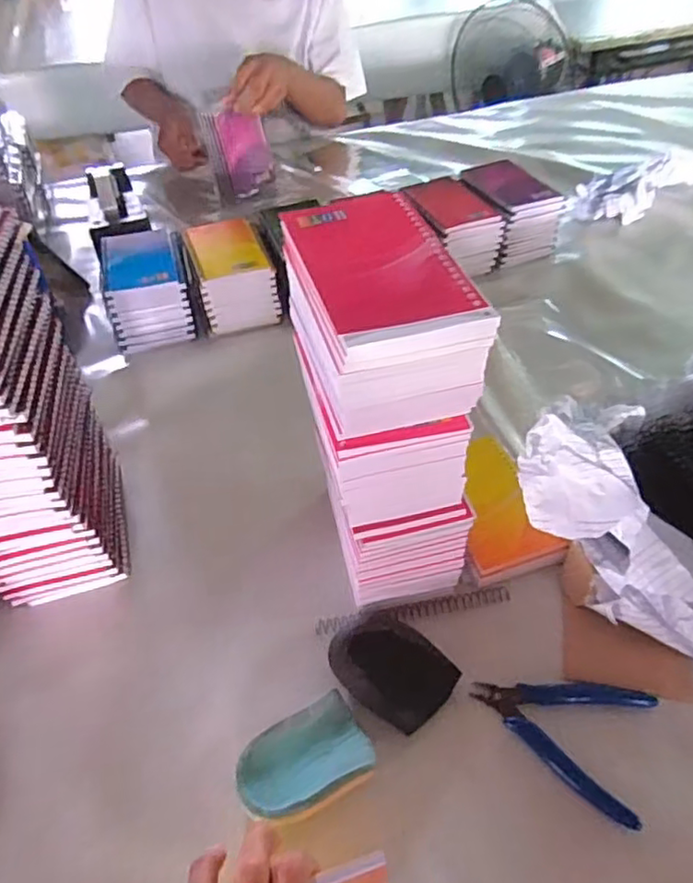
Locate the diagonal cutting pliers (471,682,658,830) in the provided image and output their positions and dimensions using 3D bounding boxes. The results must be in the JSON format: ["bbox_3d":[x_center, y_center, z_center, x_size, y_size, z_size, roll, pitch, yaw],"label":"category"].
[{"bbox_3d":[0.149,0.197,0.439,0.116,0.009,0.089,20,51,20],"label":"diagonal cutting pliers"}]

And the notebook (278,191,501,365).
[{"bbox_3d":[0.014,-0.095,0.347,0.080,0.019,0.133,-17,49,-13],"label":"notebook"}]

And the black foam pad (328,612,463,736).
[{"bbox_3d":[0.033,0.165,0.461,0.086,0.031,0.068,35,58,30],"label":"black foam pad"}]

